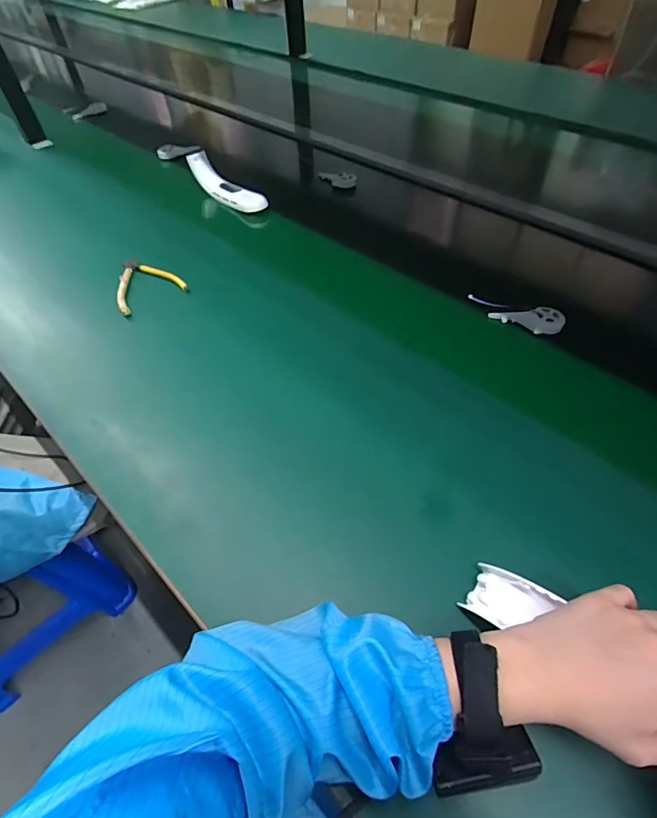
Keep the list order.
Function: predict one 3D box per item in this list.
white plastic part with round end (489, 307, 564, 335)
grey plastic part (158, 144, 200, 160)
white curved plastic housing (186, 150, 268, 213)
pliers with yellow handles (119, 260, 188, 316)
[{"bbox_3d":[0.272,-0.125,0.600,0.093,0.013,0.046,15,53,30],"label":"white plastic part with round end"},{"bbox_3d":[-0.343,-0.593,1.006,0.106,0.026,0.019,7,52,9],"label":"grey plastic part"},{"bbox_3d":[-0.200,-0.440,0.850,0.194,0.060,0.047,35,61,26],"label":"white curved plastic housing"},{"bbox_3d":[-0.290,-0.203,0.687,0.102,0.014,0.120,-27,55,-17],"label":"pliers with yellow handles"}]

